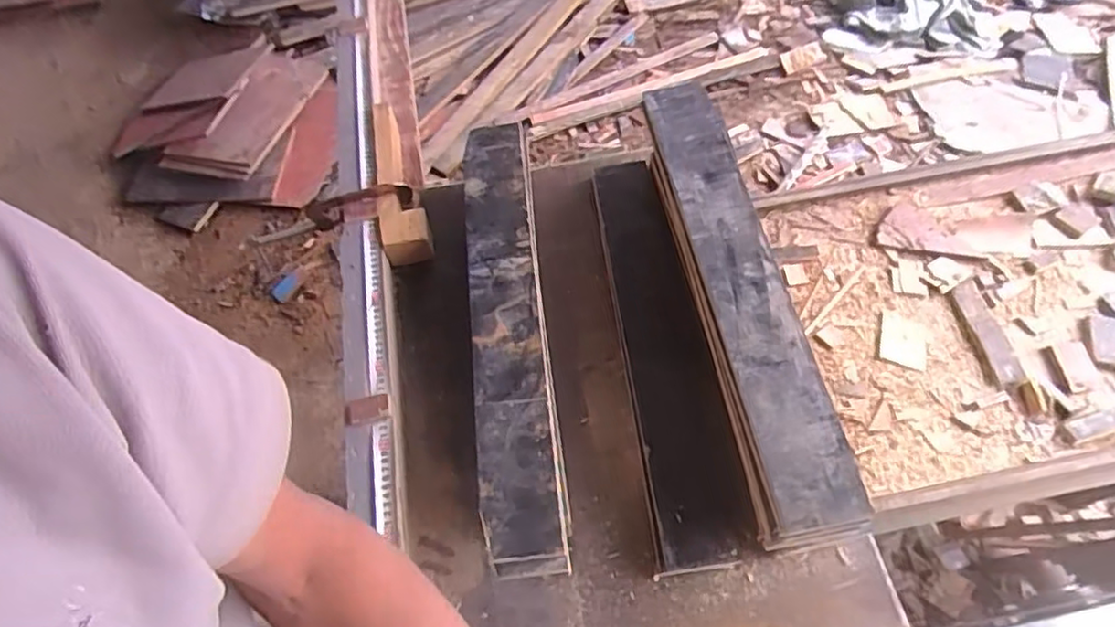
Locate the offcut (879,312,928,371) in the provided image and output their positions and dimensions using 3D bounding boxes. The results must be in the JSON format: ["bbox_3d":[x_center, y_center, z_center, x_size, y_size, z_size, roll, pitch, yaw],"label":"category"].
[{"bbox_3d":[0.489,0.040,0.921,0.062,0.007,0.082,17,63,11],"label":"offcut"}]

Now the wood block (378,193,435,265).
[{"bbox_3d":[-0.212,-0.122,0.922,0.067,0.056,0.092,-11,61,-4],"label":"wood block"}]

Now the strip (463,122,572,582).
[{"bbox_3d":[-0.060,-0.004,0.773,0.084,0.019,0.581,-6,61,-1],"label":"strip"}]

